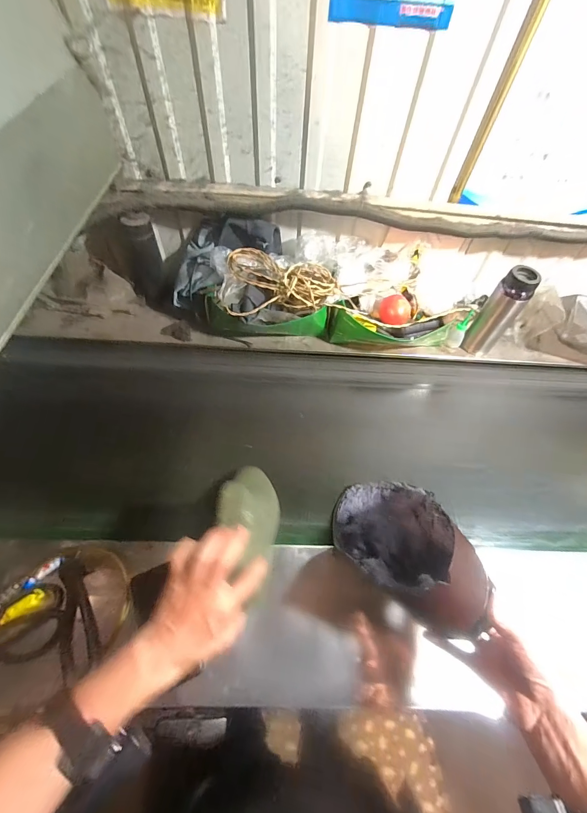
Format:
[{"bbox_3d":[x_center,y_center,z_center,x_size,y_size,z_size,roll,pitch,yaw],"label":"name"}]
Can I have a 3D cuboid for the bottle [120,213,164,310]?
[{"bbox_3d":[-0.413,-0.404,0.902,0.101,0.243,0.075,-16,61,-13],"label":"bottle"}]

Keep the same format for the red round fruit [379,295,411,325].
[{"bbox_3d":[0.262,-0.245,0.862,0.082,0.061,0.078,2,59,-3],"label":"red round fruit"}]

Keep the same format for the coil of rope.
[{"bbox_3d":[-0.030,-0.315,0.827,0.281,0.075,0.157,-9,60,-9],"label":"coil of rope"}]

